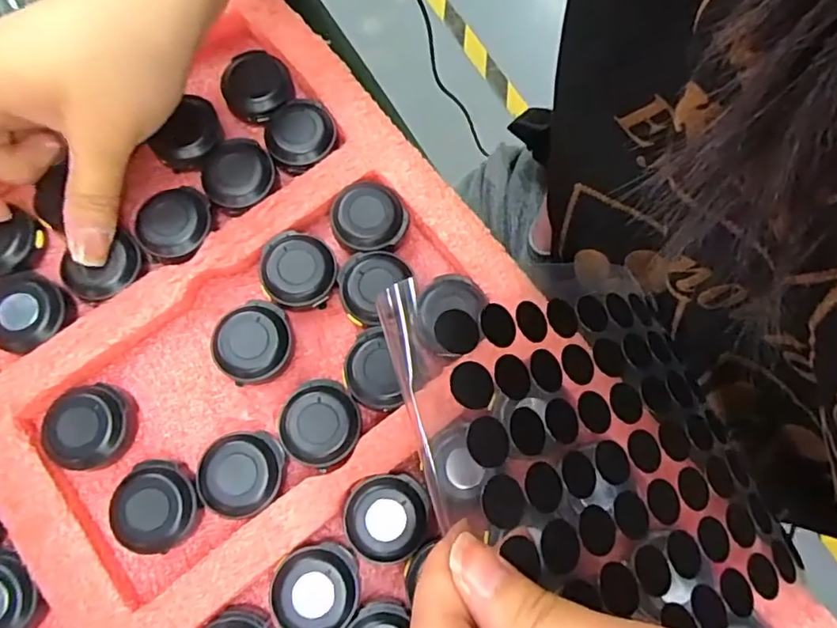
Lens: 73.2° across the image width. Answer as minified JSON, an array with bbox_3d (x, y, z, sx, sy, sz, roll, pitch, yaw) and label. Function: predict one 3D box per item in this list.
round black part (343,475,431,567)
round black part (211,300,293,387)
[{"bbox_3d":[-0.011,0.070,0.194,0.028,0.005,0.028,1,74,-3],"label":"round black part"},{"bbox_3d":[-0.061,0.012,0.212,0.028,0.012,0.029,1,74,-3],"label":"round black part"}]

